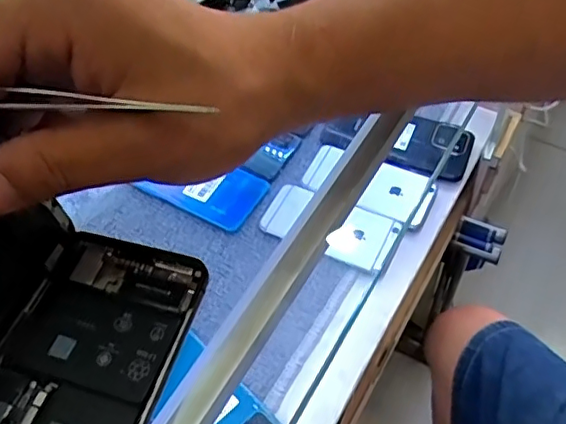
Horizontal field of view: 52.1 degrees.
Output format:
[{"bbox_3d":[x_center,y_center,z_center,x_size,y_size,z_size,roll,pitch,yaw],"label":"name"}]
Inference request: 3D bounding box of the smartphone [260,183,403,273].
[{"bbox_3d":[0.048,0.013,0.590,0.136,0.009,0.067,20,57,18],"label":"smartphone"}]

